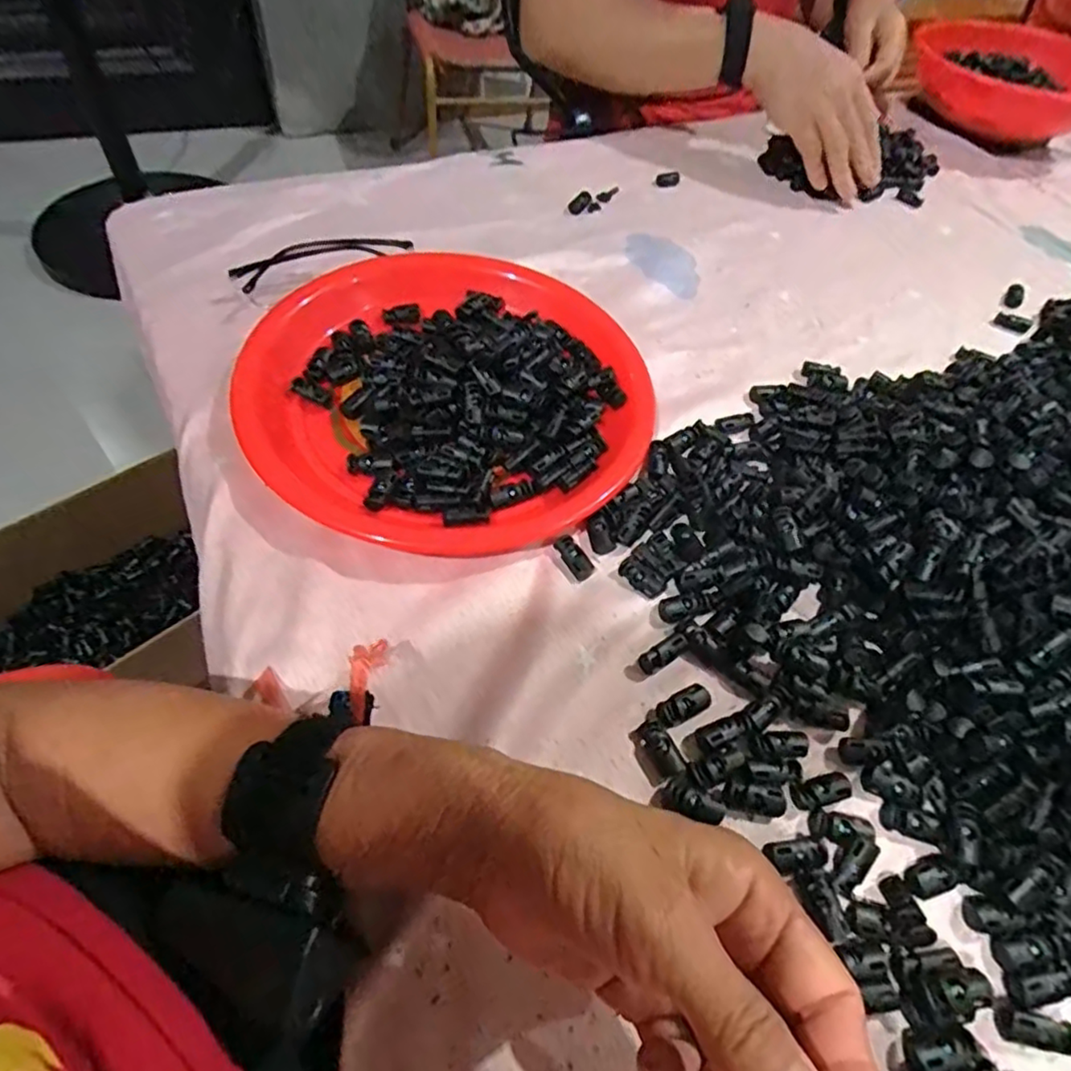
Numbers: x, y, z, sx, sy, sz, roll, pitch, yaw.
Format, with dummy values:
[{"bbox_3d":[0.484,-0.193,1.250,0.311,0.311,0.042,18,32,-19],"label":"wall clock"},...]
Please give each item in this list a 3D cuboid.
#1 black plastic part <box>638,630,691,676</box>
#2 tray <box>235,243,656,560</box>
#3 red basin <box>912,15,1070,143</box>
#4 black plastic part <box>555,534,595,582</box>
[{"bbox_3d":[0.069,0.062,0.341,0.030,0.007,0.011,-34,63,-6],"label":"black plastic part"},{"bbox_3d":[-0.053,-0.104,0.430,0.254,0.032,0.258,3,55,-4],"label":"tray"},{"bbox_3d":[0.578,-0.550,0.791,0.226,0.074,0.226,36,59,18],"label":"red basin"},{"bbox_3d":[0.023,0.013,0.373,0.015,0.006,0.027,-32,81,-24],"label":"black plastic part"}]

